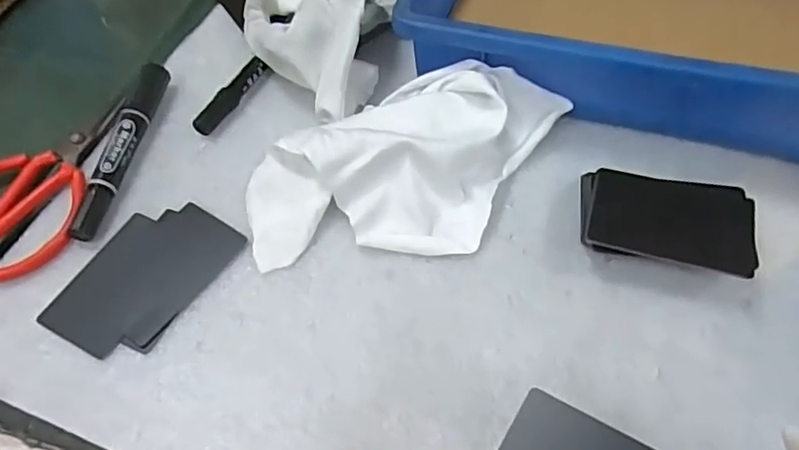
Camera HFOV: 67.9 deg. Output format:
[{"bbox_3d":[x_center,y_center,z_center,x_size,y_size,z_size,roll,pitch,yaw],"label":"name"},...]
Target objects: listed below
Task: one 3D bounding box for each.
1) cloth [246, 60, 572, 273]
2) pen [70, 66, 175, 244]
[{"bbox_3d":[0.003,-0.040,0.364,0.194,0.040,0.111,-5,58,1],"label":"cloth"},{"bbox_3d":[-0.187,-0.055,0.400,0.018,0.021,0.143,4,58,7],"label":"pen"}]

